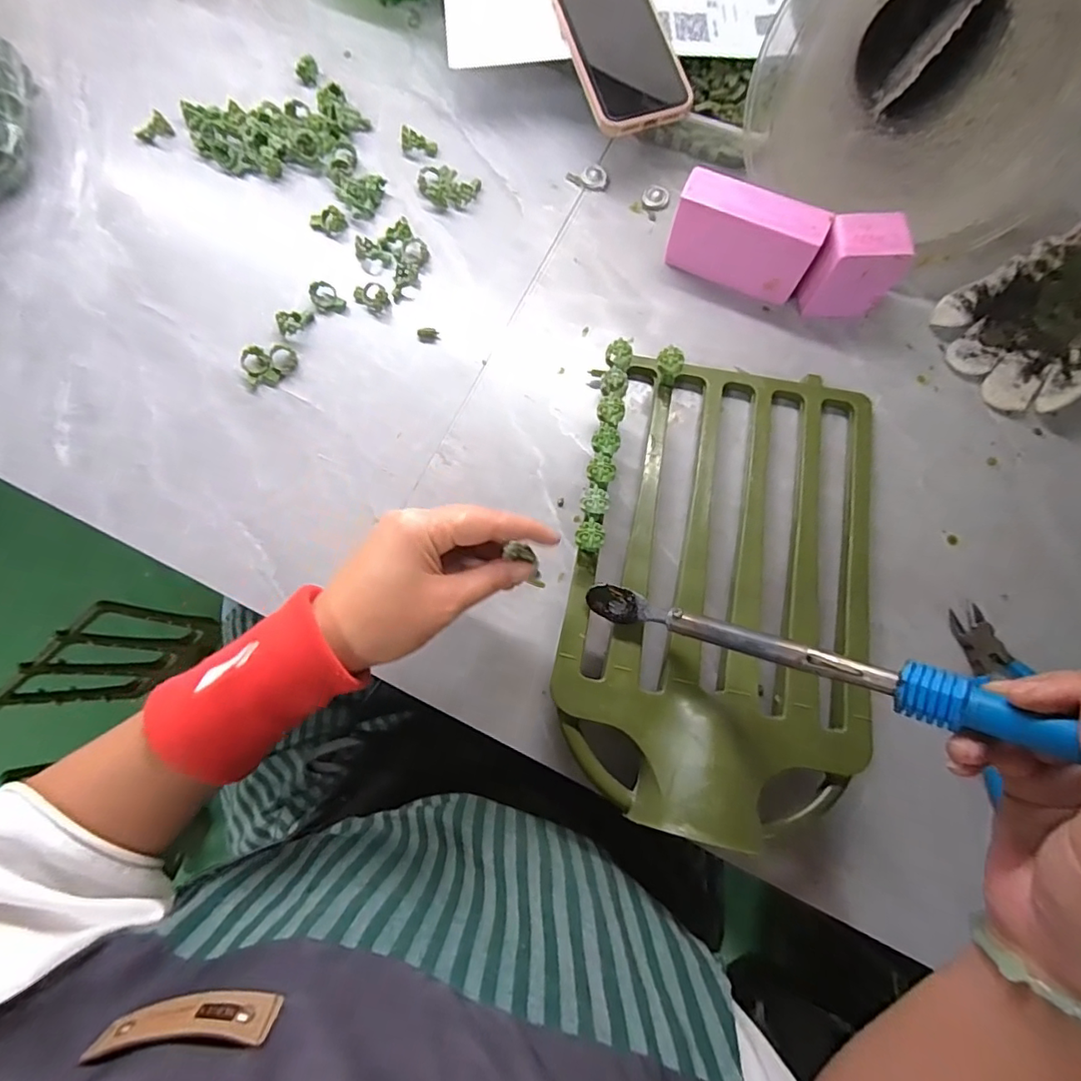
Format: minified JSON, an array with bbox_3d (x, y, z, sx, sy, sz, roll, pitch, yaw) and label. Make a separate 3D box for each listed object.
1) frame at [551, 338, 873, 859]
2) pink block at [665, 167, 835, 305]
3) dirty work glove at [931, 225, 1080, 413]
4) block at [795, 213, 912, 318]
[{"bbox_3d":[0.128,0.015,0.370,0.214,0.071,0.331,10,77,3],"label":"frame"},{"bbox_3d":[0.159,-0.236,0.427,0.108,0.075,0.036,21,78,5],"label":"pink block"},{"bbox_3d":[0.432,-0.171,0.435,0.191,0.017,0.146,-30,78,-6],"label":"dirty work glove"},{"bbox_3d":[0.240,-0.211,0.423,0.063,0.072,0.044,-1,77,1],"label":"block"}]

